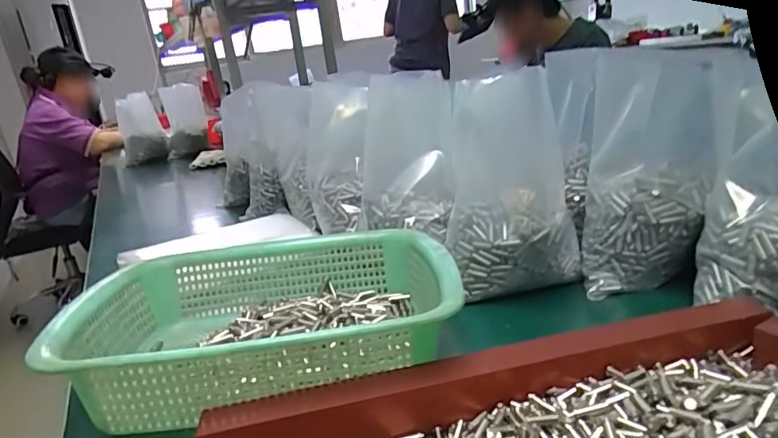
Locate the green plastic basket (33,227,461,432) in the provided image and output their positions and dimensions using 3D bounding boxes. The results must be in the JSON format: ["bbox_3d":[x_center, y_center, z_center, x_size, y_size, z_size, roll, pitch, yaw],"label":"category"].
[{"bbox_3d":[-0.094,0.079,0.438,0.293,0.079,0.227,-8,18,-2],"label":"green plastic basket"}]

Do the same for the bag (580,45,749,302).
[{"bbox_3d":[0.249,-0.047,0.491,0.119,0.220,0.092,-1,19,21],"label":"bag"}]

